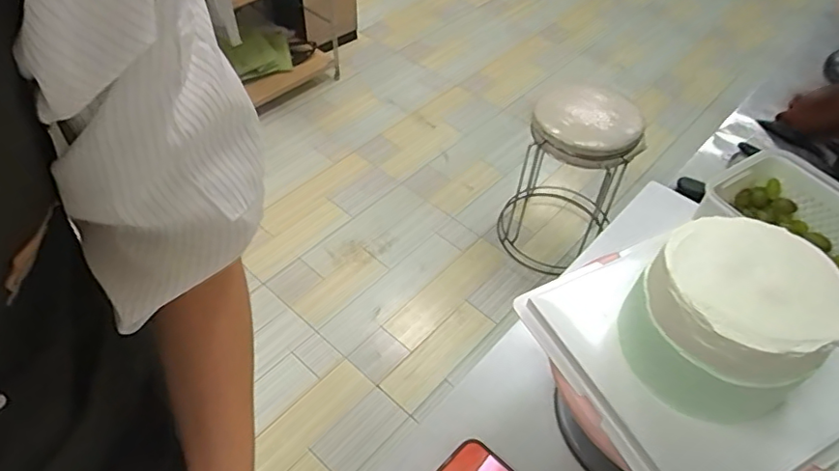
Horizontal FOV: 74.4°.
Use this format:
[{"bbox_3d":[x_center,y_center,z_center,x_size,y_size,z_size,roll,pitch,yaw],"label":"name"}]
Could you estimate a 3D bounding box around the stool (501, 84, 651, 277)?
[{"bbox_3d":[0.433,-0.160,1.603,0.326,0.493,0.326,18,51,12],"label":"stool"}]

